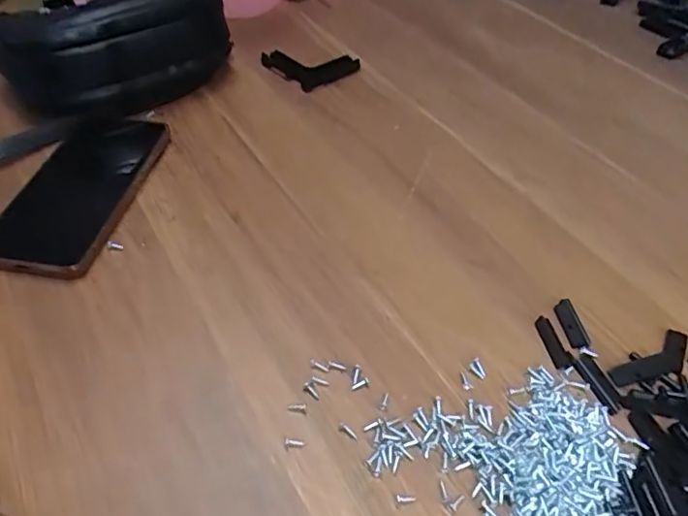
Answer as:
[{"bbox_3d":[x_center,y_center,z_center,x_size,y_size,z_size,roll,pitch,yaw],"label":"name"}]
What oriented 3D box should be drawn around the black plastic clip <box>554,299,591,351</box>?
[{"bbox_3d":[0.144,0.041,0.341,0.014,0.004,0.038,-3,47,-6],"label":"black plastic clip"}]

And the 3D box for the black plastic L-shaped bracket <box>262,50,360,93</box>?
[{"bbox_3d":[-0.030,-0.187,0.538,0.096,0.024,0.040,-7,47,-10],"label":"black plastic L-shaped bracket"}]

